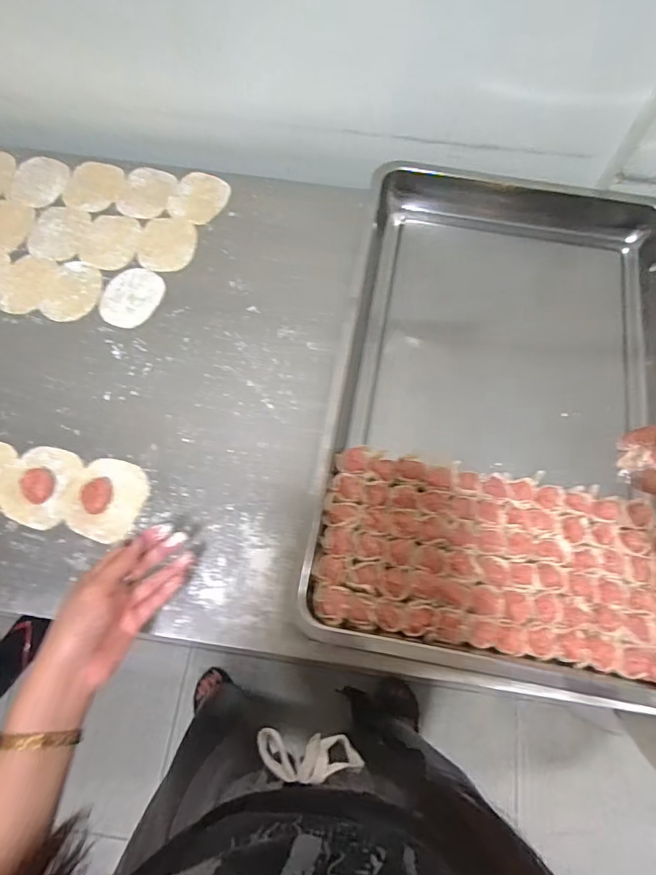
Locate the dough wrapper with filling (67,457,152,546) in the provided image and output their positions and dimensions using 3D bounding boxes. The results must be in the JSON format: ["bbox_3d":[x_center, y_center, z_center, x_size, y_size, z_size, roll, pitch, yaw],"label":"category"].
[{"bbox_3d":[-0.236,0.064,0.530,0.074,0.026,0.084,17,71,4],"label":"dough wrapper with filling"}]

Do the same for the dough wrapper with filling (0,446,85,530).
[{"bbox_3d":[-0.310,0.048,0.527,0.077,0.028,0.084,14,71,3],"label":"dough wrapper with filling"}]

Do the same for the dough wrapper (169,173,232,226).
[{"bbox_3d":[-0.177,-0.329,0.686,0.073,0.005,0.084,24,72,6],"label":"dough wrapper"}]

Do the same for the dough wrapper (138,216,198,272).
[{"bbox_3d":[-0.213,-0.257,0.662,0.075,0.006,0.092,-4,71,-3],"label":"dough wrapper"}]

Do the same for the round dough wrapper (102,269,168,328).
[{"bbox_3d":[-0.248,-0.178,0.629,0.071,0.004,0.086,18,71,4],"label":"round dough wrapper"}]

